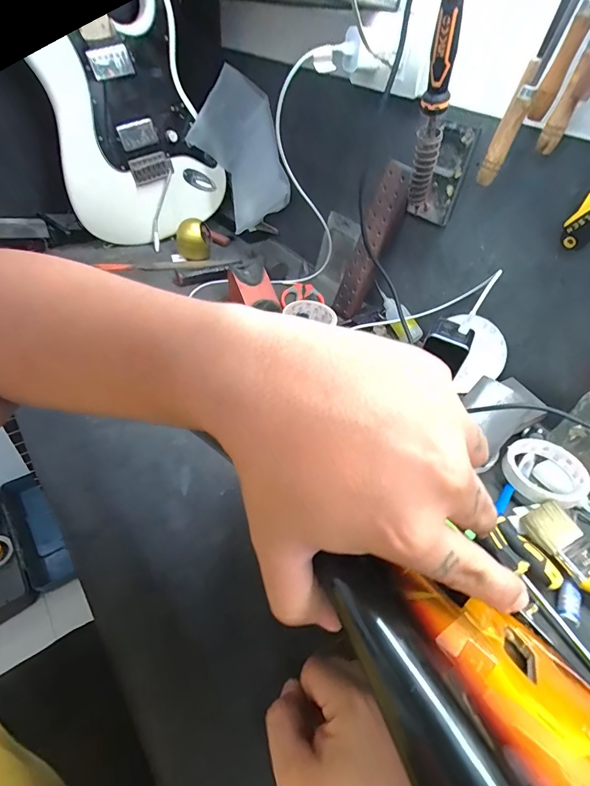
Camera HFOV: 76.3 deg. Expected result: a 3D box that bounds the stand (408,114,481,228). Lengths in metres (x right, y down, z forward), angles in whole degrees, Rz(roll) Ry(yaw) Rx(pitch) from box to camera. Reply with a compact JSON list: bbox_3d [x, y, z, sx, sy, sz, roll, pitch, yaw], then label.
[{"bbox_3d":[0.189,-0.290,0.505,0.071,0.117,0.050,19,46,11],"label":"stand"}]

